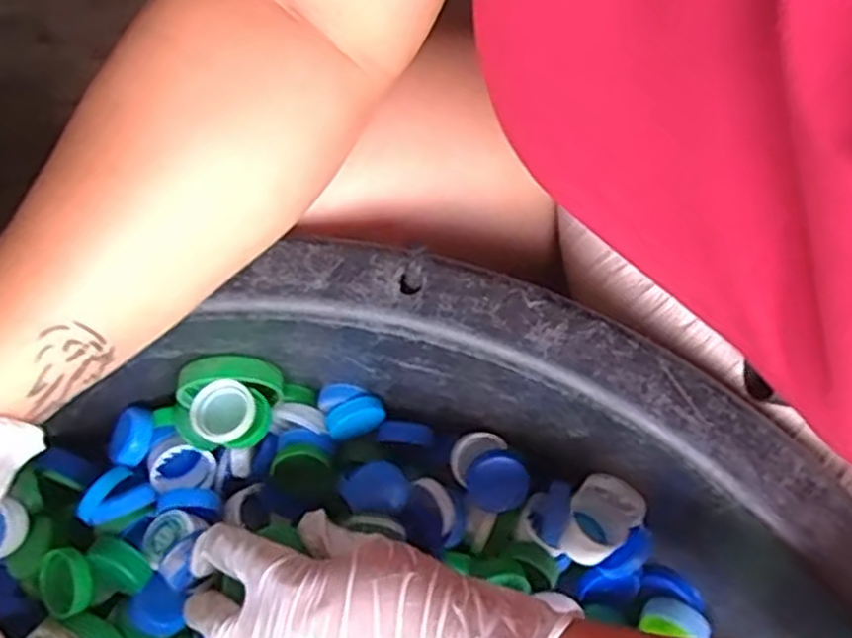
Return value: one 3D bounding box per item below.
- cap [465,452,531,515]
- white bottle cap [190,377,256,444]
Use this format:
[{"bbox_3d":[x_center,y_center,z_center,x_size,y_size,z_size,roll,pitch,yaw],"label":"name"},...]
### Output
[{"bbox_3d":[0.036,0.082,0.384,0.030,0.011,0.029,0,77,0],"label":"cap"},{"bbox_3d":[-0.101,0.046,0.384,0.030,0.018,0.030,0,77,0],"label":"white bottle cap"}]

